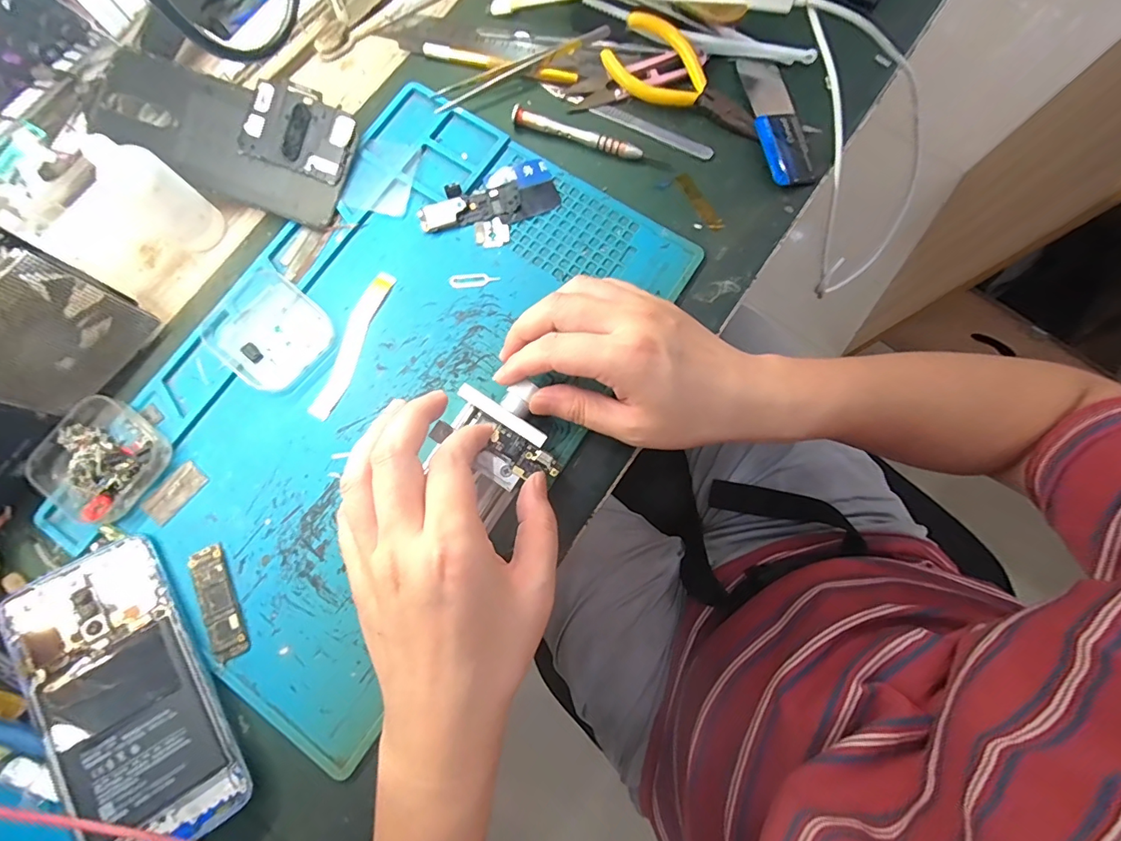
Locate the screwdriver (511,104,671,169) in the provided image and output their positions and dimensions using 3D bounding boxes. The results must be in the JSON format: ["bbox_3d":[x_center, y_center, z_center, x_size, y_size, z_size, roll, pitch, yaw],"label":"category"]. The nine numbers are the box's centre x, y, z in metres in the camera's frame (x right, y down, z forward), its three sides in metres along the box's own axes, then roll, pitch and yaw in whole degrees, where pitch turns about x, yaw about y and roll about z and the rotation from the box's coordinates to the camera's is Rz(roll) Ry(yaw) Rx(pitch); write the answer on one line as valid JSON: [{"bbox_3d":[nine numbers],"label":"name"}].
[{"bbox_3d":[0.021,-0.197,0.331,0.112,0.011,0.012,19,80,4],"label":"screwdriver"}]

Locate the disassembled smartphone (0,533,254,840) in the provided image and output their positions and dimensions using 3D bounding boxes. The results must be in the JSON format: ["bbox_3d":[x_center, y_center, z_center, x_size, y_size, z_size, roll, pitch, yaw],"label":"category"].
[{"bbox_3d":[-0.235,0.149,0.257,0.074,0.011,0.162,-30,78,-20],"label":"disassembled smartphone"}]

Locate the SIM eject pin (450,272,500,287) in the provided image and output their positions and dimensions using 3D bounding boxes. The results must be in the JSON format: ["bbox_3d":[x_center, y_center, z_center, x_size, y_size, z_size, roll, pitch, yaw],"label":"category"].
[{"bbox_3d":[-0.057,-0.093,0.315,0.033,0.004,0.009,-4,84,2],"label":"SIM eject pin"}]

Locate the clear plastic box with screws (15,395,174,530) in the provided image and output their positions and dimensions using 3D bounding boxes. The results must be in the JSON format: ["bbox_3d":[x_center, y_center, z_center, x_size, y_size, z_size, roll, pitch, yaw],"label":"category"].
[{"bbox_3d":[-0.282,0.022,0.289,0.067,0.024,0.063,39,82,7],"label":"clear plastic box with screws"}]

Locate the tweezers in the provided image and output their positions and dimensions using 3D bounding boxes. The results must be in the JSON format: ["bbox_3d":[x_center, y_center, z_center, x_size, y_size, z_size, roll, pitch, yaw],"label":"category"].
[{"bbox_3d":[-0.029,-0.253,0.339,0.132,0.010,0.015,-25,80,-4],"label":"tweezers"}]

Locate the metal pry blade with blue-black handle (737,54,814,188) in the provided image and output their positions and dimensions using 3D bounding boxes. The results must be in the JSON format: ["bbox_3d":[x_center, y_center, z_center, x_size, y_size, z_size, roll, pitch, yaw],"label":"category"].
[{"bbox_3d":[0.152,-0.212,0.334,0.032,0.007,0.107,-10,79,-2],"label":"metal pry blade with blue-black handle"}]

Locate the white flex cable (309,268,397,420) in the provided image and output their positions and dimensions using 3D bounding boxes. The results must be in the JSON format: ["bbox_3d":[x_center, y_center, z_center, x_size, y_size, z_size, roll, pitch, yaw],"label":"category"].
[{"bbox_3d":[-0.135,-0.050,0.308,0.019,0.004,0.102,17,80,4],"label":"white flex cable"}]

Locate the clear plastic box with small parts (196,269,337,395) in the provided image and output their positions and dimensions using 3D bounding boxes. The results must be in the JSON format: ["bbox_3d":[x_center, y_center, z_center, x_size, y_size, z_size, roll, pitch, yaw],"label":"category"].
[{"bbox_3d":[-0.187,-0.058,0.304,0.073,0.016,0.062,40,82,7],"label":"clear plastic box with small parts"}]

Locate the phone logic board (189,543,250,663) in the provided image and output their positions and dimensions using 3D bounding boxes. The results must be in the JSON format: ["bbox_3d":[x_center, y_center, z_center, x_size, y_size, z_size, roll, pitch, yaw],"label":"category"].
[{"bbox_3d":[-0.200,0.106,0.278,0.021,0.004,0.064,-23,80,-4],"label":"phone logic board"}]

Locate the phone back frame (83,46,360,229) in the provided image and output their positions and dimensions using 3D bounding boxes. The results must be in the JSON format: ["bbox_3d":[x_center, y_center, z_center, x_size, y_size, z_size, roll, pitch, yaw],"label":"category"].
[{"bbox_3d":[-0.229,-0.196,0.323,0.168,0.009,0.083,18,88,-2],"label":"phone back frame"}]

